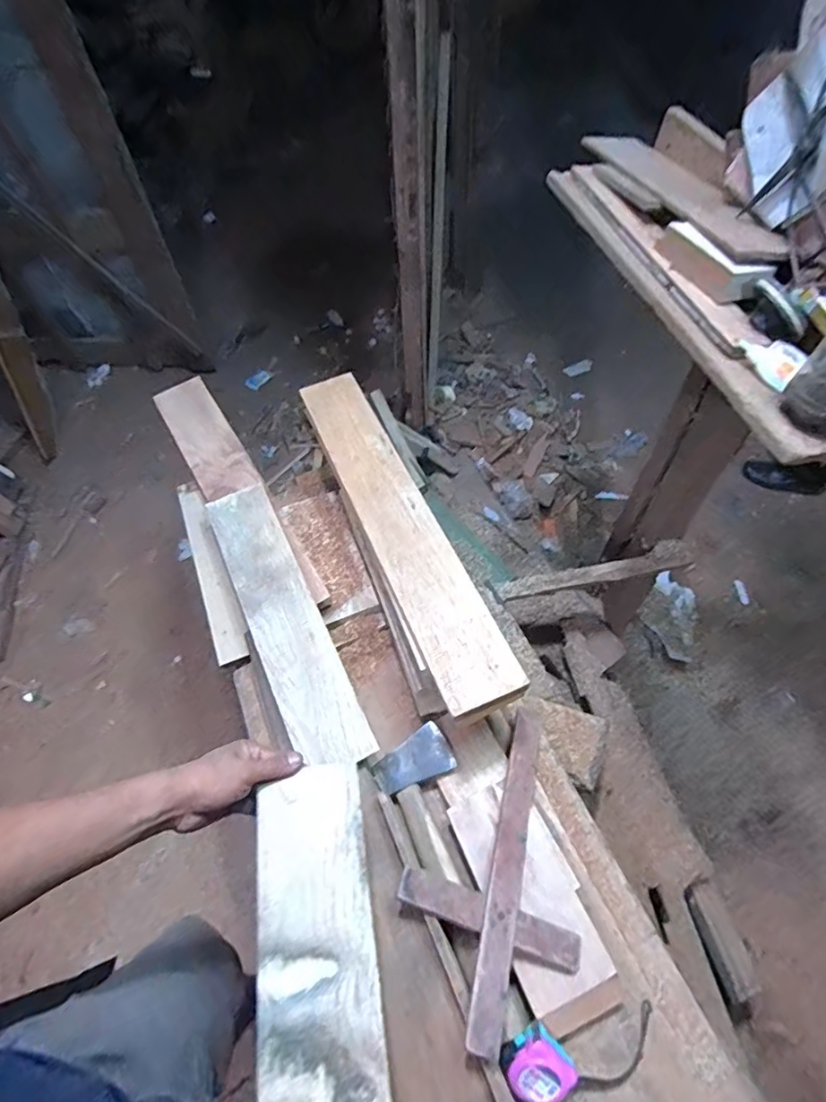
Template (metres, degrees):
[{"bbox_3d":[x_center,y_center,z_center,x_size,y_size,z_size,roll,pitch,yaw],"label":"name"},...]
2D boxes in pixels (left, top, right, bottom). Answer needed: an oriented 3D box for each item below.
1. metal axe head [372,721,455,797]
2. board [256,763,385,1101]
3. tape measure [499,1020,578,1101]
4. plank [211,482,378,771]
[{"bbox_3d":[0.003,0.303,0.770,0.110,0.007,0.069,-37,72,-11],"label":"metal axe head"},{"bbox_3d":[-0.082,0.445,0.446,0.102,0.023,0.507,-6,53,-2],"label":"board"},{"bbox_3d":[0.134,0.557,0.586,0.071,0.052,0.069,-32,63,-17],"label":"tape measure"},{"bbox_3d":[-0.205,0.096,0.841,0.105,0.026,0.491,-24,61,-12],"label":"plank"}]

